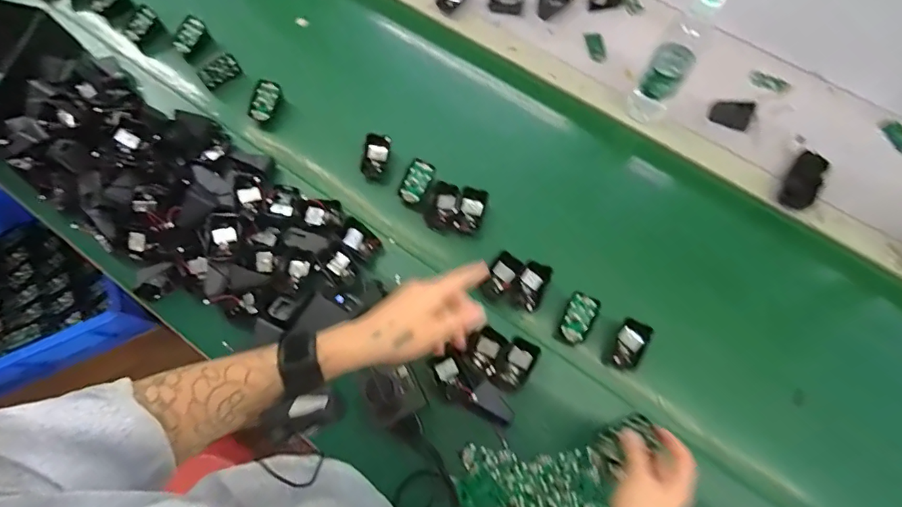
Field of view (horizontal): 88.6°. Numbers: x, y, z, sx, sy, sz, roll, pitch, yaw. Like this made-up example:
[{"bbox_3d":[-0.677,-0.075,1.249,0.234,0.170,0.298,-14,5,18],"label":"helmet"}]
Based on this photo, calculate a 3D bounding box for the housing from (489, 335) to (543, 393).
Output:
[{"bbox_3d":[0.088,0.154,0.641,0.048,0.034,0.072,30,74,10],"label":"housing"}]

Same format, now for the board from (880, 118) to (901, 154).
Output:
[{"bbox_3d":[0.749,-0.196,0.773,0.027,0.014,0.084,0,57,1],"label":"board"}]

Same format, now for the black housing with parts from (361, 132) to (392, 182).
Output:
[{"bbox_3d":[-0.126,-0.157,0.751,0.041,0.044,0.064,23,73,8],"label":"black housing with parts"}]

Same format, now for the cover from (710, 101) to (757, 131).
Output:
[{"bbox_3d":[0.477,-0.239,0.783,0.063,0.007,0.068,28,73,9],"label":"cover"}]

